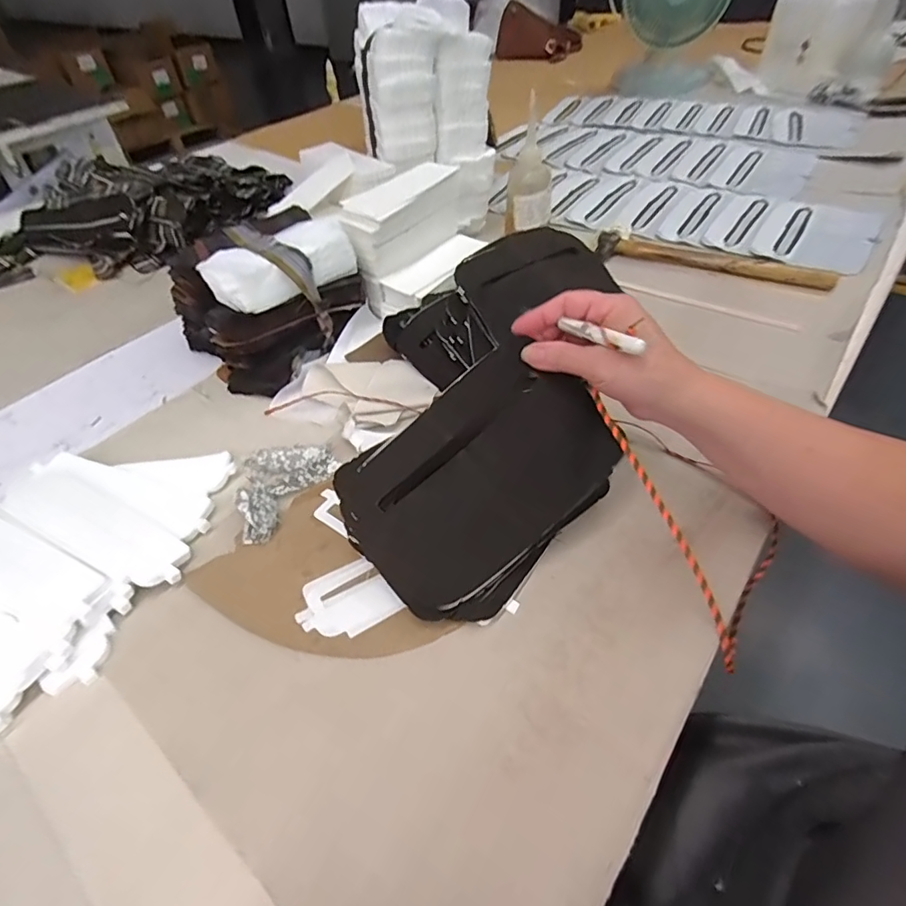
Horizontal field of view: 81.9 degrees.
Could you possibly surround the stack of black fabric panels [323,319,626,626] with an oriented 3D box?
[{"bbox_3d":[0.021,0.020,0.388,0.194,0.016,0.150,-37,70,-3],"label":"stack of black fabric panels"}]

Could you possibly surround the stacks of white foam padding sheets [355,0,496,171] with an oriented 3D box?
[{"bbox_3d":[-0.040,-0.480,0.681,0.155,0.152,0.158,-9,47,-5],"label":"stacks of white foam padding sheets"}]

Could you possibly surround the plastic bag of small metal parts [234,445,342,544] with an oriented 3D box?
[{"bbox_3d":[-0.155,0.024,0.459,0.068,0.015,0.106,24,53,26],"label":"plastic bag of small metal parts"}]

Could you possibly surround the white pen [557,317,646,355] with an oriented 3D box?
[{"bbox_3d":[0.102,-0.081,0.362,0.007,0.009,0.069,-26,35,-19],"label":"white pen"}]

